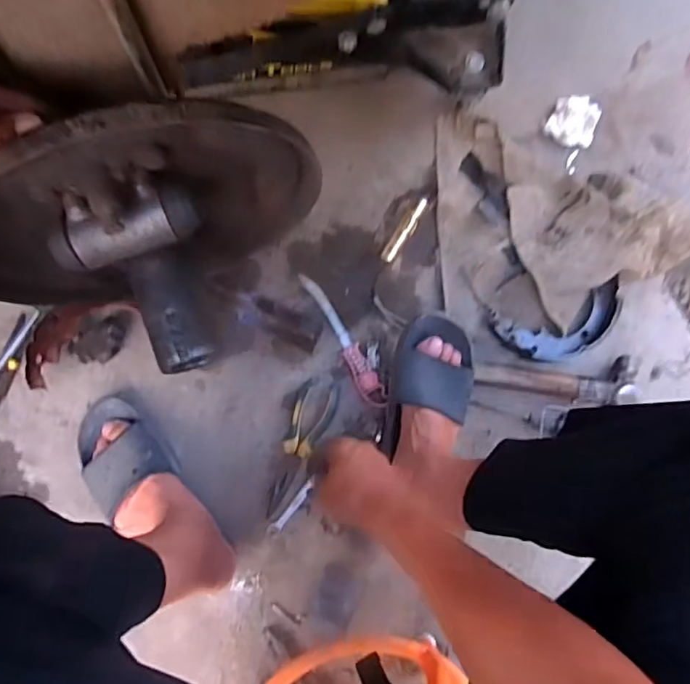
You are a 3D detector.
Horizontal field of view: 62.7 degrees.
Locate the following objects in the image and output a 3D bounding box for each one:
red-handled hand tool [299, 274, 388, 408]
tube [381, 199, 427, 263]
[{"bbox_3d":[-0.002,0.000,0.786,0.031,0.015,0.208,-31,89,-9],"label":"red-handled hand tool"},{"bbox_3d":[0.085,-0.157,0.803,0.018,0.023,0.104,35,81,-2],"label":"tube"}]

